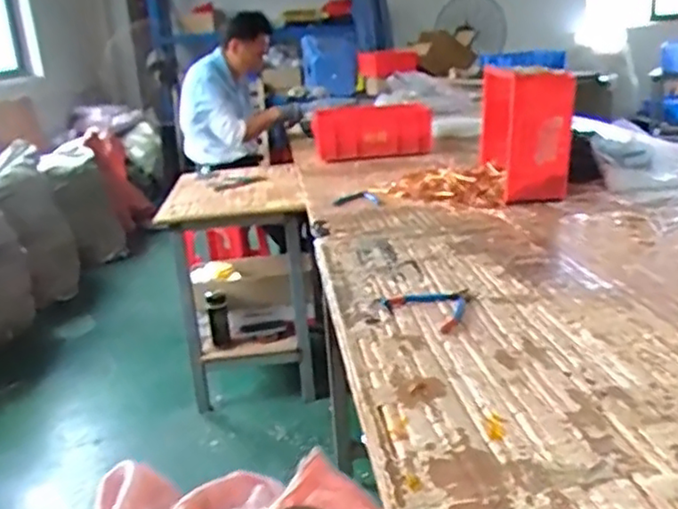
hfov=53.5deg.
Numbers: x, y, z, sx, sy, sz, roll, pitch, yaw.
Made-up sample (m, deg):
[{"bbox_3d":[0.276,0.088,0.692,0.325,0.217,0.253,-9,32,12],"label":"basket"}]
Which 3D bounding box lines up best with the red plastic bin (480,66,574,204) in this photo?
[{"bbox_3d":[0.473,-0.331,1.753,0.143,0.296,0.365,-5,19,1],"label":"red plastic bin"}]

